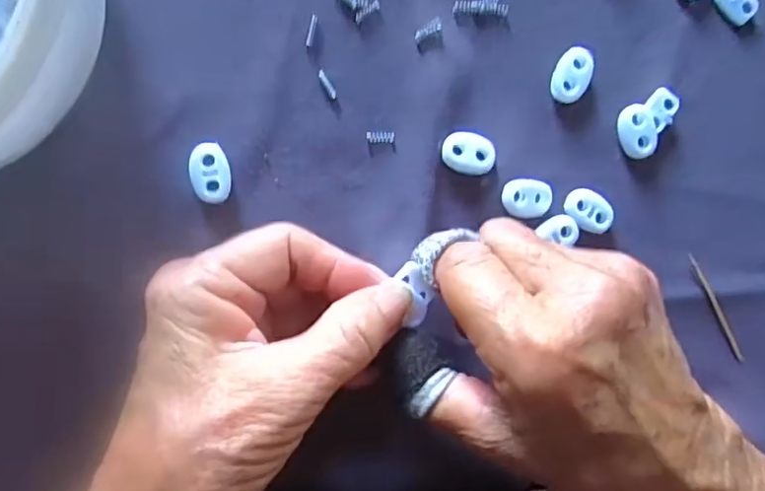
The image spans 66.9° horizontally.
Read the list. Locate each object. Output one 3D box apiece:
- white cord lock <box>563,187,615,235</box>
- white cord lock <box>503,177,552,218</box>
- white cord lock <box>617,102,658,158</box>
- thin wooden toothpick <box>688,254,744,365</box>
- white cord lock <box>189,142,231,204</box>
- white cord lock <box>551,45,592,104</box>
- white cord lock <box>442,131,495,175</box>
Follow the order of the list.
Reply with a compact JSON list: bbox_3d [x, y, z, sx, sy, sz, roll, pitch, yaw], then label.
[{"bbox_3d":[0.091,-0.015,0.252,0.022,0.005,0.016,24,90,-9],"label":"white cord lock"},{"bbox_3d":[0.062,-0.020,0.248,0.022,0.005,0.016,-1,93,-8],"label":"white cord lock"},{"bbox_3d":[0.112,-0.050,0.253,0.015,0.006,0.023,-20,96,-6],"label":"white cord lock"},{"bbox_3d":[0.154,0.029,0.265,0.004,0.004,0.057,-30,99,-5],"label":"thin wooden toothpick"},{"bbox_3d":[-0.069,-0.029,0.231,0.015,0.006,0.023,2,93,-8],"label":"white cord lock"},{"bbox_3d":[0.081,-0.073,0.247,0.014,0.005,0.023,21,90,-9],"label":"white cord lock"},{"bbox_3d":[0.036,-0.039,0.243,0.022,0.006,0.017,3,93,-8],"label":"white cord lock"}]

